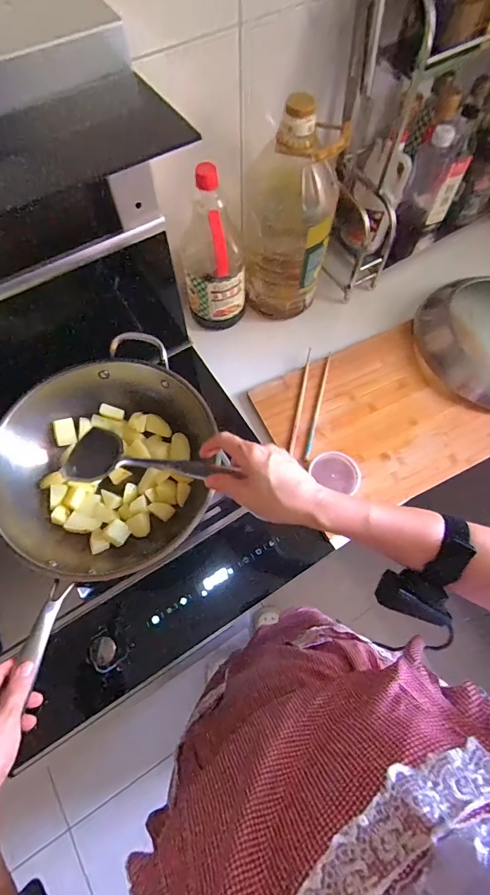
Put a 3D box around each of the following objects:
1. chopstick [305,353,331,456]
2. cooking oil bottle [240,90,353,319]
[{"bbox_3d":[0.135,-0.084,0.729,0.011,0.010,0.215,13,68,6],"label":"chopstick"},{"bbox_3d":[0.070,-0.392,0.667,0.148,0.320,0.142,3,68,2],"label":"cooking oil bottle"}]

